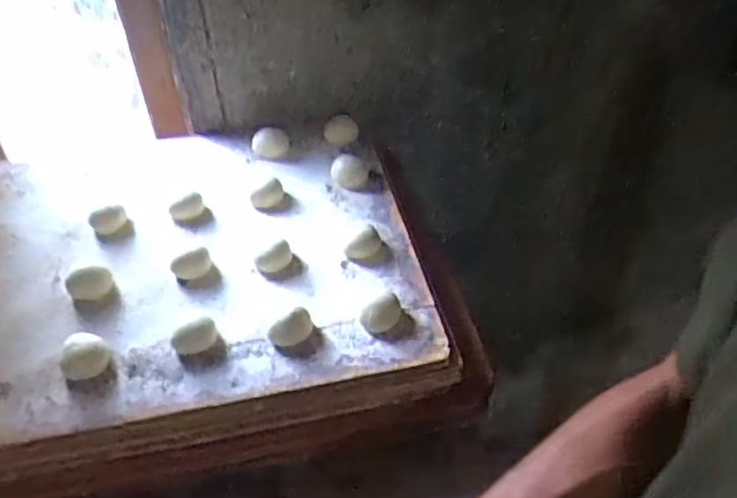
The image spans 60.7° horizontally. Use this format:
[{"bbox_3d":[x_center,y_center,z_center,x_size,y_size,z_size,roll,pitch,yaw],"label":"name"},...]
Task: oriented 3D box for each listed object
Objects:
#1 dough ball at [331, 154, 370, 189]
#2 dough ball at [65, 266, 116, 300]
[{"bbox_3d":[-0.022,-0.091,0.753,0.044,0.023,0.039,-2,44,-2],"label":"dough ball"},{"bbox_3d":[-0.283,0.034,0.639,0.043,0.026,0.030,-24,49,-23],"label":"dough ball"}]

